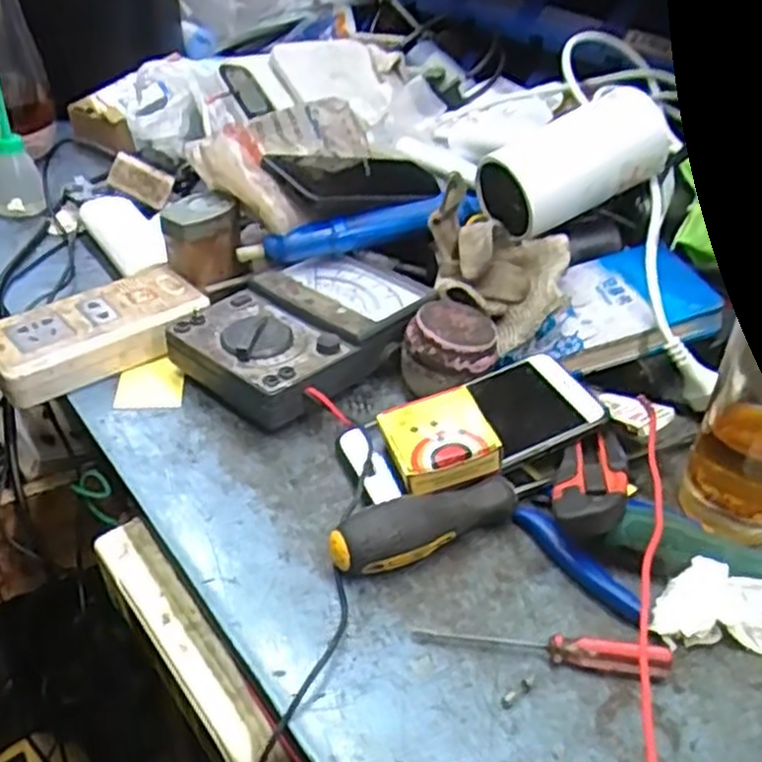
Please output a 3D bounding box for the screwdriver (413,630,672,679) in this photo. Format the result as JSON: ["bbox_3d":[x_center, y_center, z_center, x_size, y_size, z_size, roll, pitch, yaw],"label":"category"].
[{"bbox_3d":[0.077,0.126,0.380,0.118,0.019,0.012,10,36,9],"label":"screwdriver"}]

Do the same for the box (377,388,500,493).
[{"bbox_3d":[0.033,0.033,0.457,0.057,0.019,0.058,-20,48,-8],"label":"box"}]

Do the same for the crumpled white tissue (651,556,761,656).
[{"bbox_3d":[0.167,0.112,0.399,0.061,0.028,0.040,4,36,1],"label":"crumpled white tissue"}]

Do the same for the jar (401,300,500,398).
[{"bbox_3d":[0.047,-0.023,0.538,0.061,0.039,0.066,2,36,-2],"label":"jar"}]

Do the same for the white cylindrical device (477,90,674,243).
[{"bbox_3d":[0.149,-0.160,0.595,0.139,0.070,0.058,-28,42,-7],"label":"white cylindrical device"}]

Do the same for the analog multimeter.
[{"bbox_3d":[-0.052,-0.034,0.566,0.173,0.048,0.122,-27,46,-35],"label":"analog multimeter"}]

